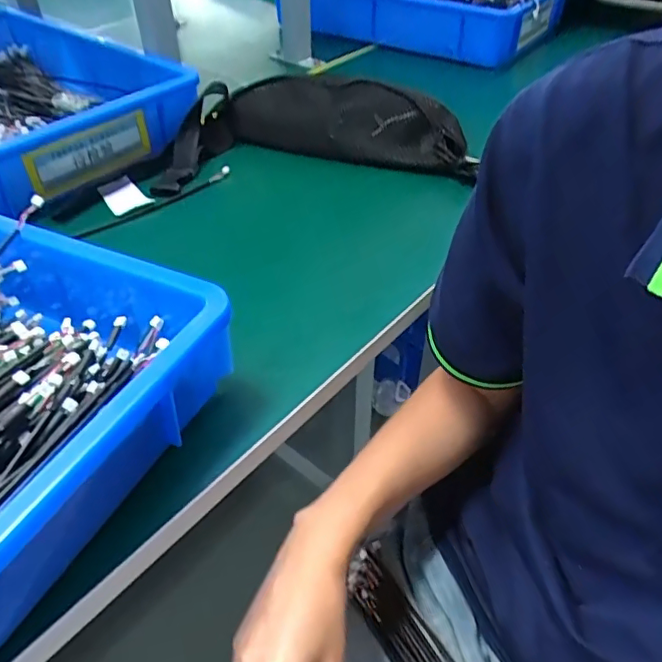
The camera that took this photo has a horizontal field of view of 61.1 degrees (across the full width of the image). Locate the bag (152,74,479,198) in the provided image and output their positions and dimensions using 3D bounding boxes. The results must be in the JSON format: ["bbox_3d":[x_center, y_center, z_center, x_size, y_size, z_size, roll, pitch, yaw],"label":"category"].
[{"bbox_3d":[-0.020,-0.221,0.602,0.316,0.066,0.160,-3,43,-3],"label":"bag"}]

